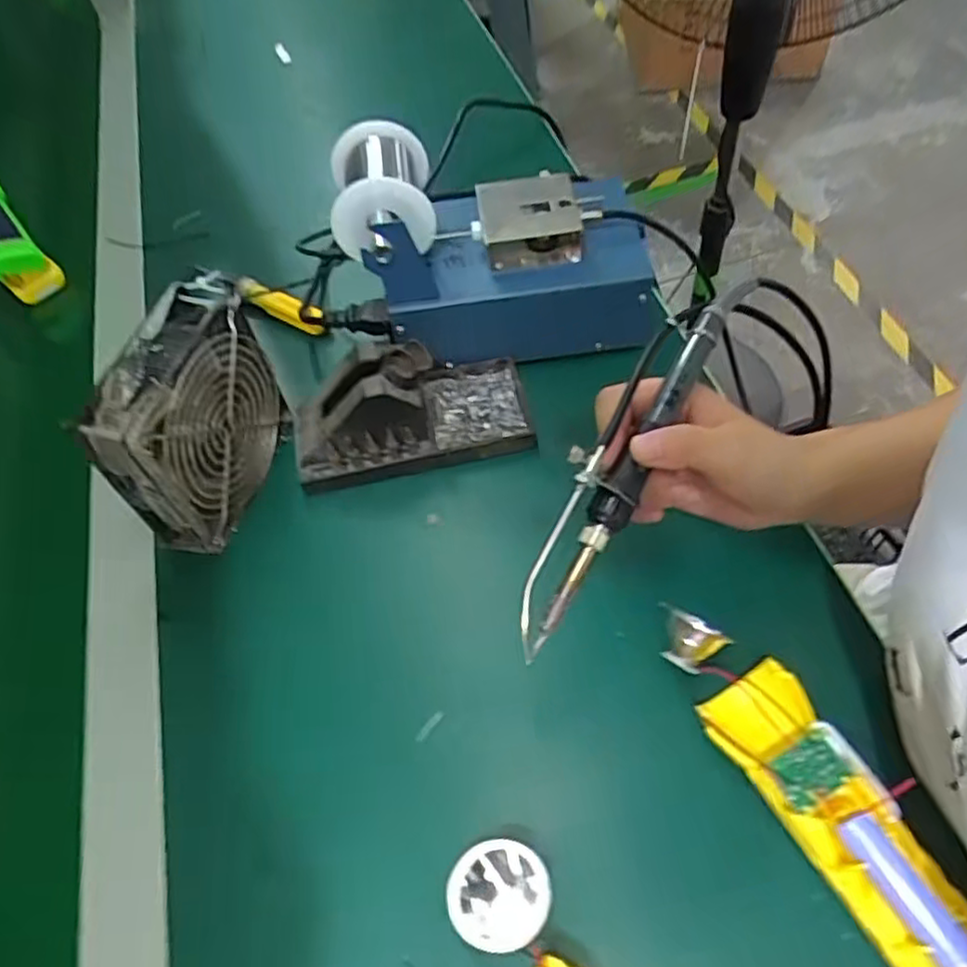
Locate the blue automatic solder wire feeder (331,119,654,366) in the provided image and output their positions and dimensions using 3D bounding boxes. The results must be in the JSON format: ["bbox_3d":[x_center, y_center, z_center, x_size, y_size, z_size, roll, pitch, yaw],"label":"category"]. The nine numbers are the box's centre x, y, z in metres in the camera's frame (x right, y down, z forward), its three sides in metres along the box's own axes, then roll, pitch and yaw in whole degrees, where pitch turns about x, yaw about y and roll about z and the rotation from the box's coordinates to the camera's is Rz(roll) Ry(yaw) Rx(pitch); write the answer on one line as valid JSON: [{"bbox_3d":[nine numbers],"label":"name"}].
[{"bbox_3d":[0.006,-0.178,0.514,0.202,0.121,0.135,-7,55,2],"label":"blue automatic solder wire feeder"}]

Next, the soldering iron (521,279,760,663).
[{"bbox_3d":[0.066,-0.018,0.331,0.028,0.022,0.202,27,78,22],"label":"soldering iron"}]

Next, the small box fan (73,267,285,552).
[{"bbox_3d":[-0.175,-0.036,0.458,0.044,0.140,0.128,10,58,13],"label":"small box fan"}]

